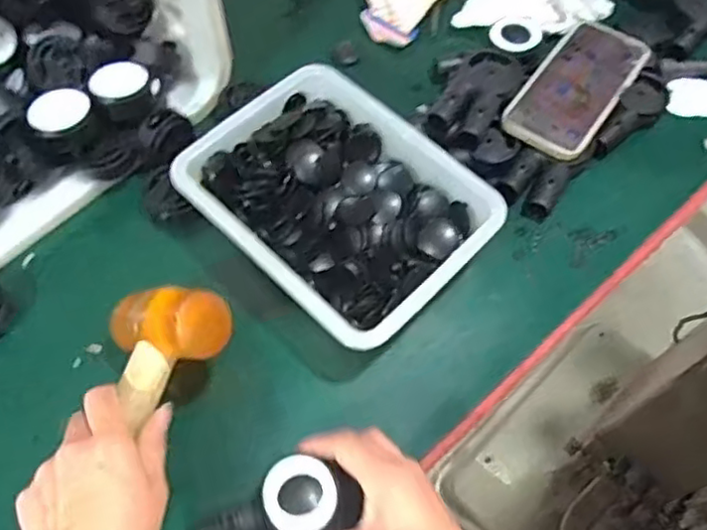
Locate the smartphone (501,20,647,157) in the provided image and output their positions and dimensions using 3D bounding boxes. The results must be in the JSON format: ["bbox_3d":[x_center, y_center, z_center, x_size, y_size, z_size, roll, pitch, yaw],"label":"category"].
[{"bbox_3d":[0.213,-0.171,0.633,0.079,0.013,0.165,32,66,15],"label":"smartphone"}]

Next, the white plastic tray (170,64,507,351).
[{"bbox_3d":[-0.016,-0.050,0.565,0.235,0.064,0.178,41,68,19],"label":"white plastic tray"}]

